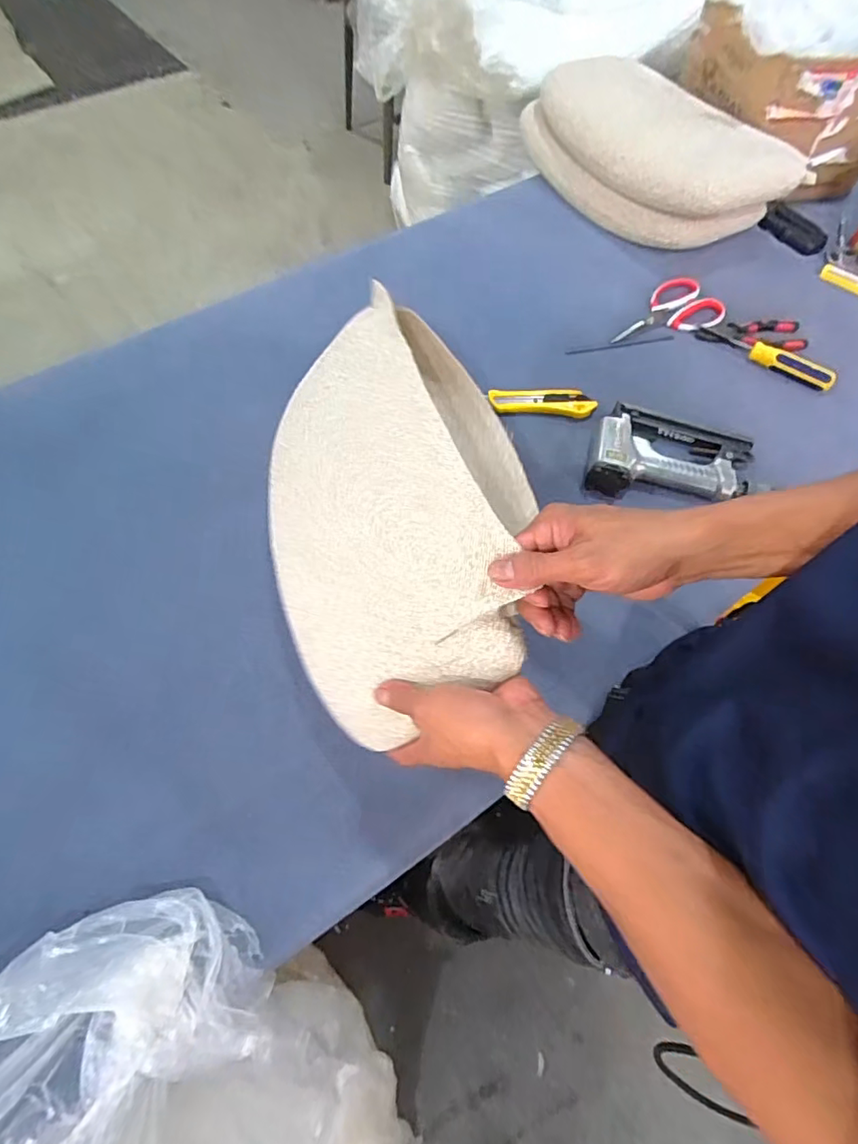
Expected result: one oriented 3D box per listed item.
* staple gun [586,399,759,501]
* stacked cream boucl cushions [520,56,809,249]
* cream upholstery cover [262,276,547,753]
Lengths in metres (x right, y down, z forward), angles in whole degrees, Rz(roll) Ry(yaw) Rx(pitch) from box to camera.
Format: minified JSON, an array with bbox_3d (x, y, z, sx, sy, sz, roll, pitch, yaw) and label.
[{"bbox_3d":[0.298,-0.138,0.662,0.191,0.039,0.131,18,65,6],"label":"staple gun"},{"bbox_3d":[0.357,-0.692,0.888,0.232,0.122,0.459,-33,70,-16],"label":"stacked cream boucl cushions"},{"bbox_3d":[-0.040,-0.058,0.516,0.266,0.104,0.399,-34,60,31],"label":"cream upholstery cover"}]

